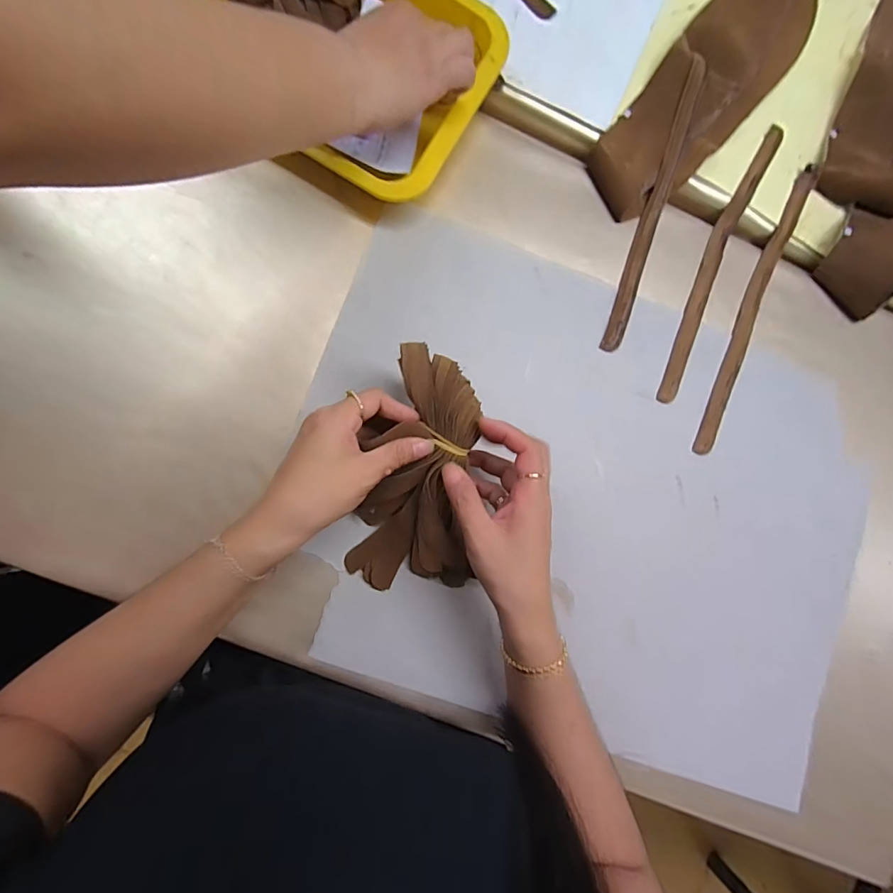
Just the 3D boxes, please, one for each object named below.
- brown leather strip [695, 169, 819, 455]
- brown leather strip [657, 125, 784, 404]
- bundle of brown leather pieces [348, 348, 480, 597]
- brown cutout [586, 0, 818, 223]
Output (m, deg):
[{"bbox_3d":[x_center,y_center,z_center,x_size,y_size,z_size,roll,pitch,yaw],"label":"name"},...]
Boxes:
[{"bbox_3d":[0.304,-0.139,0.457,0.021,0.010,0.316,25,84,-4],"label":"brown leather strip"},{"bbox_3d":[0.268,-0.187,0.453,0.024,0.007,0.315,26,83,-4],"label":"brown leather strip"},{"bbox_3d":[-0.020,0.026,0.357,0.102,0.039,0.192,9,107,-6],"label":"bundle of brown leather pieces"},{"bbox_3d":[0.273,-0.374,0.459,0.103,0.021,0.362,39,83,-2],"label":"brown cutout"}]

